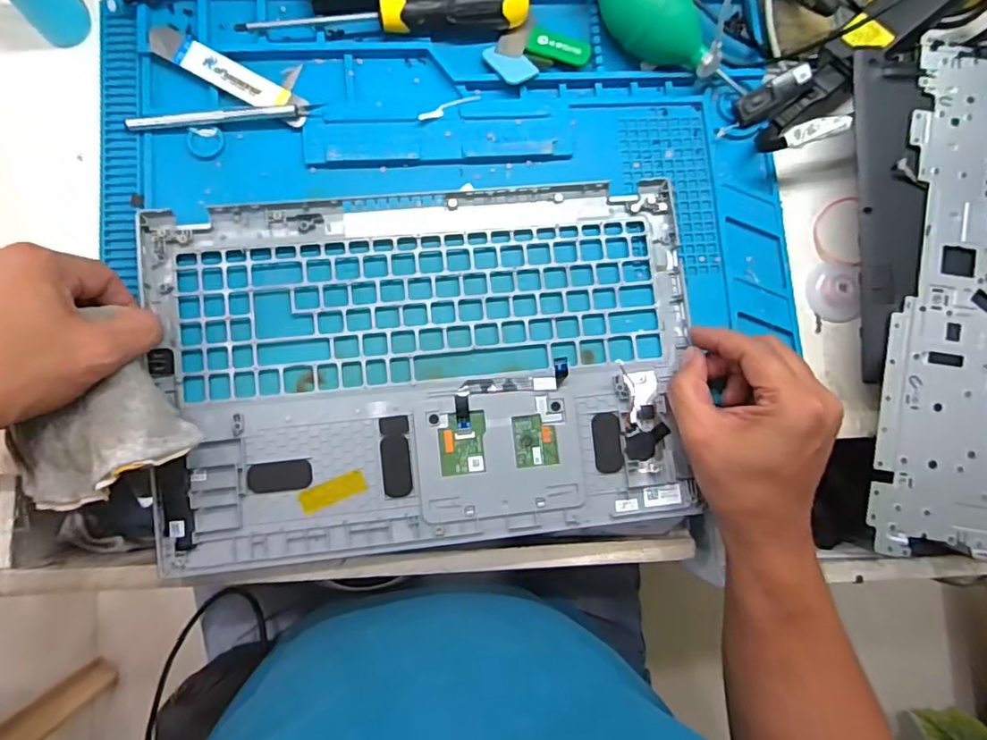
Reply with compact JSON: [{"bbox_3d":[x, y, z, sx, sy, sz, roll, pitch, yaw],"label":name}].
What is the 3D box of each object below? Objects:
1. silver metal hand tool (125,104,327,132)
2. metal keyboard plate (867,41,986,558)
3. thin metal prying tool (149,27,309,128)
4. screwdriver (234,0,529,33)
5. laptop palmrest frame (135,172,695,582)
[{"bbox_3d":[-0.185,-0.176,0.390,0.126,0.004,0.010,-7,84,-6],"label":"silver metal hand tool"},{"bbox_3d":[0.339,-0.048,0.382,0.131,0.008,0.345,8,87,1],"label":"metal keyboard plate"},{"bbox_3d":[-0.181,-0.213,0.394,0.121,0.008,0.039,27,82,-1],"label":"thin metal prying tool"},{"bbox_3d":[-0.075,-0.250,0.398,0.200,0.023,0.025,-7,84,-6],"label":"screwdriver"},{"bbox_3d":[-0.041,-0.002,0.382,0.355,0.011,0.235,-6,84,-5],"label":"laptop palmrest frame"}]

